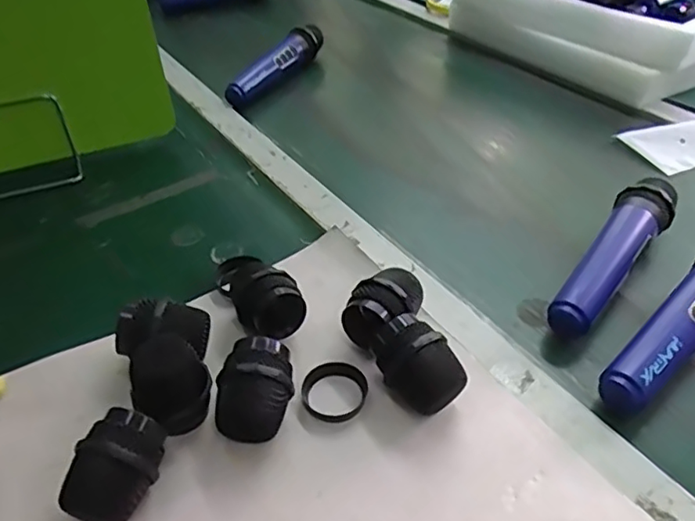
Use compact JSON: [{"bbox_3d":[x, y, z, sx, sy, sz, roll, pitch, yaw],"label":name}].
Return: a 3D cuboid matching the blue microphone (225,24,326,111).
[{"bbox_3d":[-0.095,-0.260,0.777,0.035,0.036,0.198,18,46,21],"label":"blue microphone"}]

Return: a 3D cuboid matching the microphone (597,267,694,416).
[{"bbox_3d":[0.247,0.042,0.422,0.191,0.036,0.041,-32,49,-30],"label":"microphone"}]

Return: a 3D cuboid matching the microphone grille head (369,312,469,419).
[{"bbox_3d":[0.045,0.070,0.389,0.044,0.051,0.057,-20,44,-20],"label":"microphone grille head"}]

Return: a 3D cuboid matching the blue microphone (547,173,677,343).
[{"bbox_3d":[0.222,0.000,0.486,0.043,0.052,0.187,25,47,28],"label":"blue microphone"}]

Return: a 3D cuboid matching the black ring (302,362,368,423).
[{"bbox_3d":[-0.008,0.089,0.401,0.044,0.010,0.043,-1,41,1],"label":"black ring"}]

